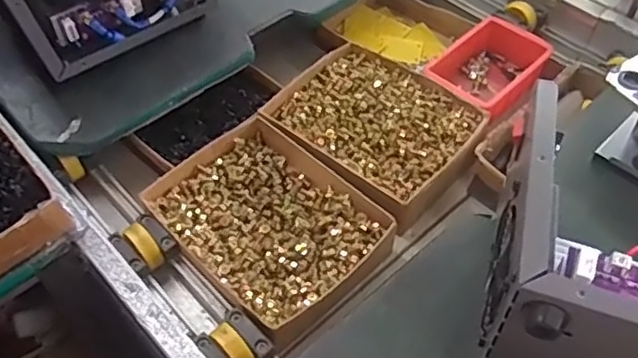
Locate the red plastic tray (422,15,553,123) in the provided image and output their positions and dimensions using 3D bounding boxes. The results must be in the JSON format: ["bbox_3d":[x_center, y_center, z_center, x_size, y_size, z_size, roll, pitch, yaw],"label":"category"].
[{"bbox_3d":[0.213,-0.129,0.761,0.115,0.048,0.162,35,61,25],"label":"red plastic tray"}]

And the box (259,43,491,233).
[{"bbox_3d":[0.063,-0.059,0.707,0.217,0.044,0.176,36,61,26],"label":"box"}]

